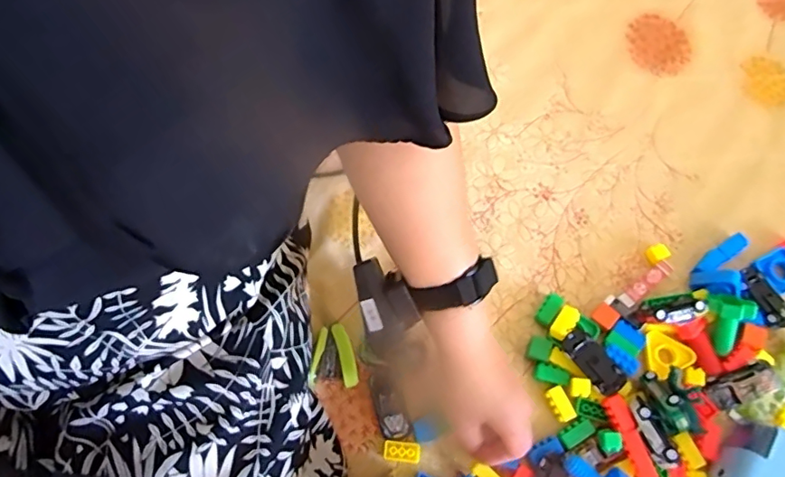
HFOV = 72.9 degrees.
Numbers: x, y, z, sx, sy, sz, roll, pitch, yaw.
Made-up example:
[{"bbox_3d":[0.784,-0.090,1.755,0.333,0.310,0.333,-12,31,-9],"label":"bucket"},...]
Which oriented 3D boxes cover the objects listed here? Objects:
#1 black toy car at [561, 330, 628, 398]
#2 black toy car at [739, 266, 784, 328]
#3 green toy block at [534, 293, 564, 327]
[{"bbox_3d":[0.191,0.120,0.508,0.030,0.023,0.067,-34,74,-9],"label":"black toy car"},{"bbox_3d":[0.379,0.062,0.545,0.034,0.021,0.065,-30,73,-8],"label":"black toy car"},{"bbox_3d":[0.159,0.072,0.542,0.016,0.018,0.032,38,76,13],"label":"green toy block"}]

